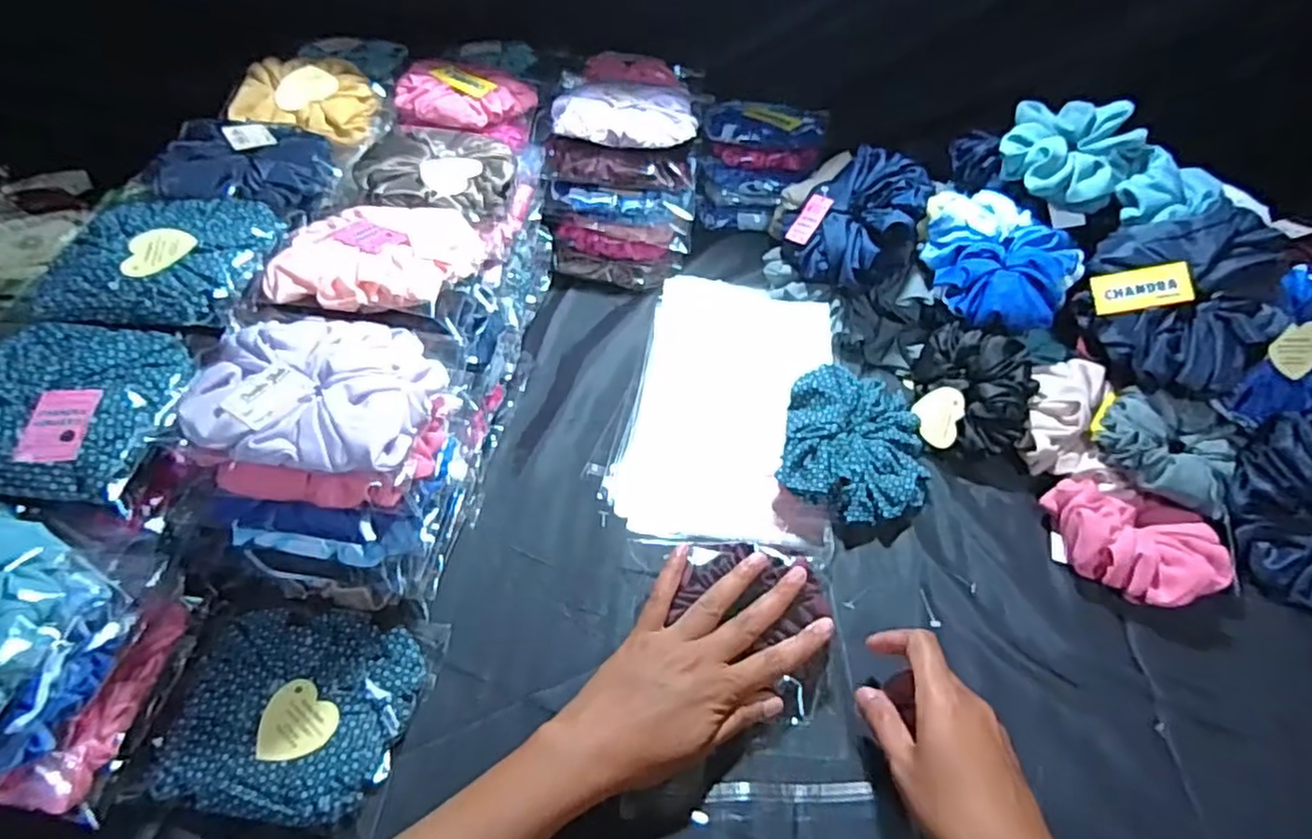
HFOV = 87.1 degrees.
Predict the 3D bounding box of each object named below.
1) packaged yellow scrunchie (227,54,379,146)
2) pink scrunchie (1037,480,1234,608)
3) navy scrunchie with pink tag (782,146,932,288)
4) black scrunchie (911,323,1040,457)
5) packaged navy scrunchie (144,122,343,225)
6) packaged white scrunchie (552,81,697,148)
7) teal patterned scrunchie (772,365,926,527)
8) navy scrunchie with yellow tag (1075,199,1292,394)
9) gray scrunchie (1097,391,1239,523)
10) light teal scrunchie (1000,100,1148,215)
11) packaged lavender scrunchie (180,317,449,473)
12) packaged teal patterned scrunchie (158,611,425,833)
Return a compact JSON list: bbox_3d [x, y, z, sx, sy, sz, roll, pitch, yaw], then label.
[{"bbox_3d":[-0.310,-0.283,0.611,0.114,0.032,0.113,-14,52,-15],"label":"packaged yellow scrunchie"},{"bbox_3d":[0.346,0.093,0.498,0.108,0.047,0.084,9,50,4],"label":"pink scrunchie"},{"bbox_3d":[0.174,-0.175,0.610,0.045,0.130,0.116,19,55,-47],"label":"navy scrunchie with pink tag"},{"bbox_3d":[0.259,-0.028,0.550,0.080,0.056,0.088,12,51,7],"label":"black scrunchie"},{"bbox_3d":[-0.317,-0.193,0.533,0.130,0.028,0.113,5,50,1],"label":"packaged navy scrunchie"},{"bbox_3d":[-0.028,-0.271,0.615,0.123,0.023,0.086,4,50,0],"label":"packaged white scrunchie"},{"bbox_3d":[0.158,0.019,0.545,0.112,0.053,0.129,12,51,6],"label":"teal patterned scrunchie"},{"bbox_3d":[0.388,-0.087,0.514,0.120,0.045,0.131,5,87,17],"label":"navy scrunchie with yellow tag"},{"bbox_3d":[0.376,0.021,0.511,0.092,0.047,0.076,16,51,10],"label":"gray scrunchie"},{"bbox_3d":[0.327,-0.208,0.547,0.101,0.056,0.080,29,54,19],"label":"light teal scrunchie"},{"bbox_3d":[-0.192,-0.018,0.393,0.123,0.023,0.107,3,50,0],"label":"packaged lavender scrunchie"},{"bbox_3d":[-0.213,0.172,0.410,0.131,0.023,0.114,8,50,4],"label":"packaged teal patterned scrunchie"}]

